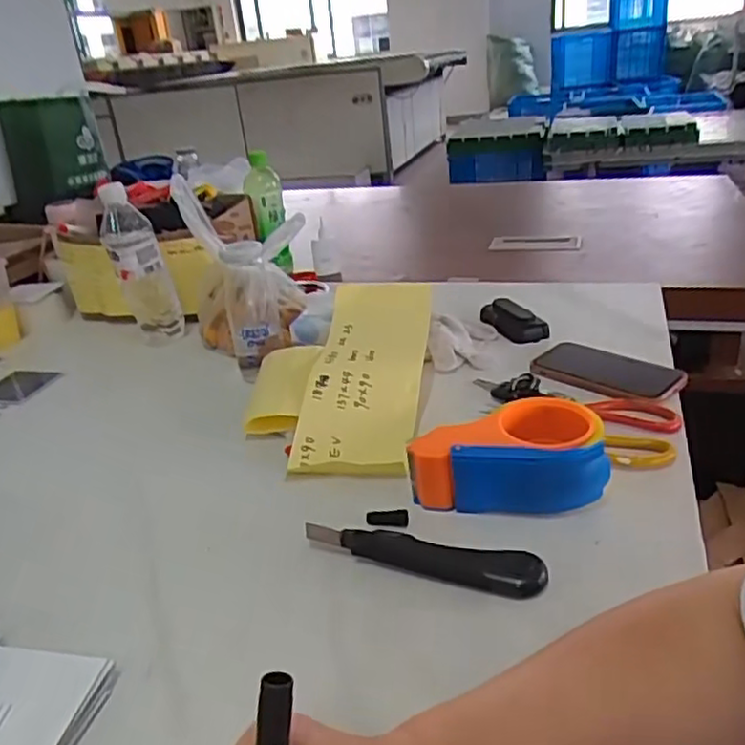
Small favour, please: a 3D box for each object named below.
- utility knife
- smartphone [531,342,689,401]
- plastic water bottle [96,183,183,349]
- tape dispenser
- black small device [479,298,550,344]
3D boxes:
[{"bbox_3d":[0.034,0.136,0.502,0.182,0.013,0.034,4,28,18],"label":"utility knife"},{"bbox_3d":[0.255,-0.002,0.735,0.152,0.013,0.077,17,35,38],"label":"smartphone"},{"bbox_3d":[-0.314,-0.138,0.917,0.078,0.219,0.060,-14,28,-15],"label":"plastic water bottle"},{"bbox_3d":[0.114,0.066,0.572,0.156,0.058,0.092,0,27,11],"label":"tape dispenser"},{"bbox_3d":[0.177,-0.069,0.874,0.049,0.030,0.110,-20,30,-26],"label":"black small device"}]

